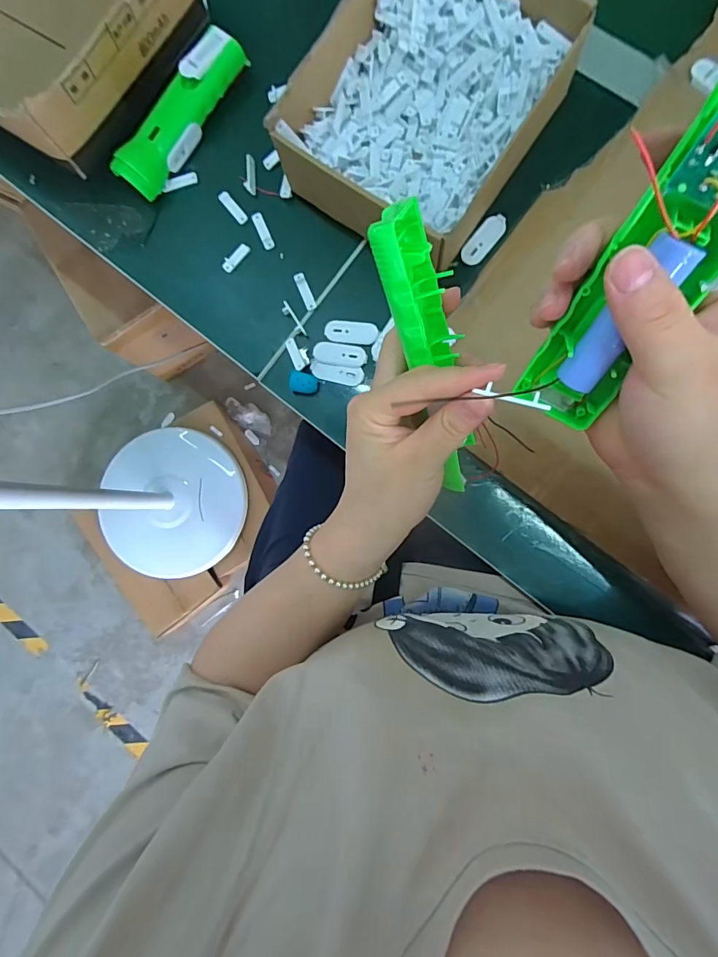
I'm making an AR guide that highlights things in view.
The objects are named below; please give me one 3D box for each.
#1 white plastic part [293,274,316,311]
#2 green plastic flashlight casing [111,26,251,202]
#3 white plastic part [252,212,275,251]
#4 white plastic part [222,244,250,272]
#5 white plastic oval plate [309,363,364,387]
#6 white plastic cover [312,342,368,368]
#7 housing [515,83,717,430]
[{"bbox_3d":[-0.051,-0.176,0.413,0.010,0.004,0.038,-22,85,5],"label":"white plastic part"},{"bbox_3d":[-0.169,-0.343,0.418,0.042,0.036,0.161,38,92,7],"label":"green plastic flashlight casing"},{"bbox_3d":[-0.092,-0.237,0.421,0.011,0.004,0.040,-22,85,5],"label":"white plastic part"},{"bbox_3d":[-0.119,-0.212,0.424,0.011,0.005,0.031,45,93,7],"label":"white plastic part"},{"bbox_3d":[-0.020,-0.097,0.410,0.049,0.006,0.017,8,88,7],"label":"white plastic oval plate"},{"bbox_3d":[-0.018,-0.114,0.406,0.050,0.004,0.020,8,88,7],"label":"white plastic cover"},{"bbox_3d":[0.121,-0.089,0.173,0.047,0.028,0.166,33,134,7],"label":"housing"}]

